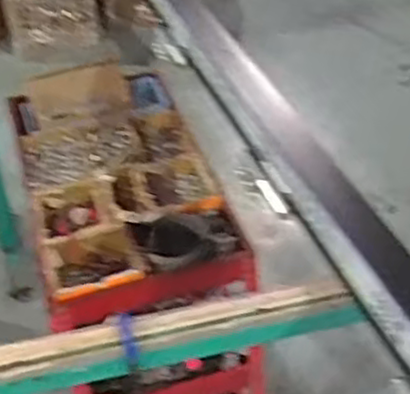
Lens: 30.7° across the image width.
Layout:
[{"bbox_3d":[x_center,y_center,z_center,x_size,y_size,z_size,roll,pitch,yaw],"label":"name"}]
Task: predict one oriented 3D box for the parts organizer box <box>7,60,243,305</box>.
[{"bbox_3d":[-0.196,-0.064,1.531,0.352,0.102,0.728,-12,40,-12],"label":"parts organizer box"}]

